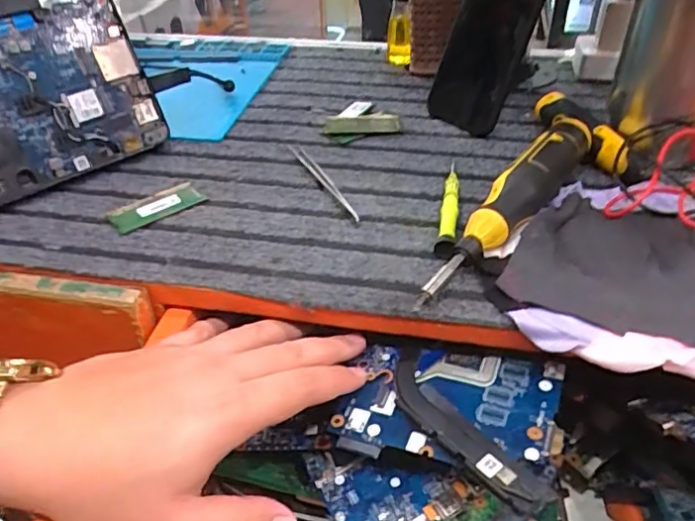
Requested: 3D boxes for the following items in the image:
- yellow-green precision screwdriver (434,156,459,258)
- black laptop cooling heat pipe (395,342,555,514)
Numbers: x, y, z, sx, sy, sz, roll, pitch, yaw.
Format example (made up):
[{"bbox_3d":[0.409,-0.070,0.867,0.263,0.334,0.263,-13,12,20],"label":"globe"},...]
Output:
[{"bbox_3d":[0.073,-0.041,0.402,0.012,0.010,0.122,6,39,10],"label":"yellow-green precision screwdriver"},{"bbox_3d":[0.057,0.088,0.310,0.029,0.013,0.120,-19,42,-21],"label":"black laptop cooling heat pipe"}]

